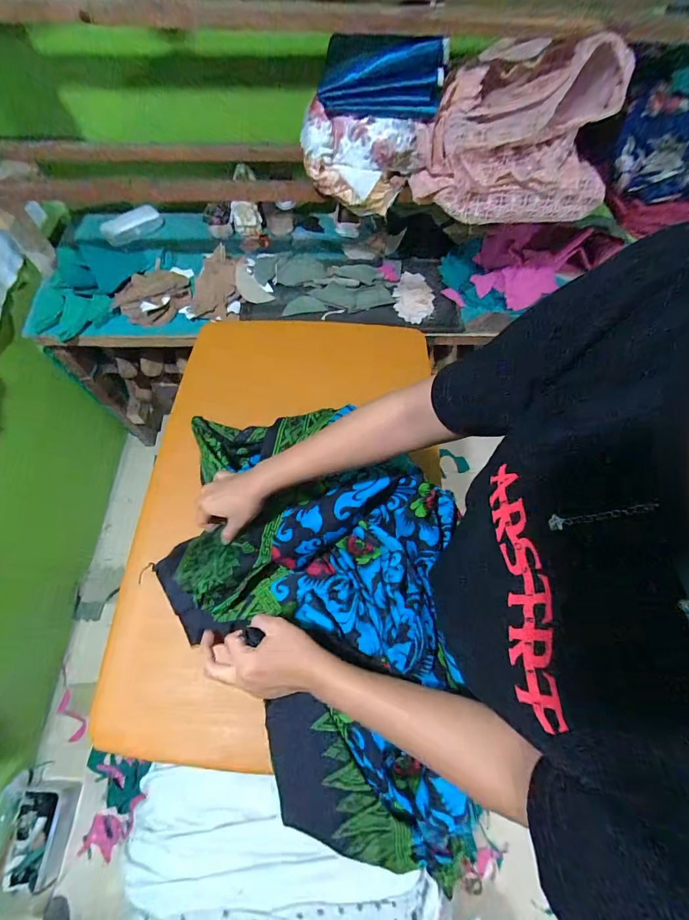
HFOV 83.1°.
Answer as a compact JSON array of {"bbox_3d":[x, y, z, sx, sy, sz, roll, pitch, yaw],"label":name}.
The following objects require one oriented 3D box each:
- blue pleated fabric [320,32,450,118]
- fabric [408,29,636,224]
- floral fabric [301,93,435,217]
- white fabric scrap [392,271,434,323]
[{"bbox_3d":[0.060,-0.587,0.598,0.196,0.091,0.038,5,64,2],"label":"blue pleated fabric"},{"bbox_3d":[0.292,-0.541,0.650,0.327,0.204,0.128,5,64,2],"label":"fabric"},{"bbox_3d":[0.031,-0.521,0.703,0.210,0.139,0.075,11,65,5],"label":"floral fabric"},{"bbox_3d":[0.169,-0.403,0.948,0.097,0.009,0.164,5,64,2],"label":"white fabric scrap"}]

